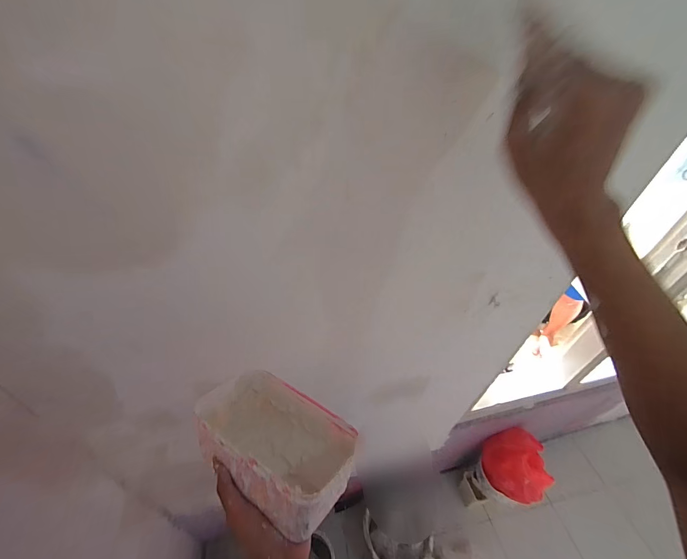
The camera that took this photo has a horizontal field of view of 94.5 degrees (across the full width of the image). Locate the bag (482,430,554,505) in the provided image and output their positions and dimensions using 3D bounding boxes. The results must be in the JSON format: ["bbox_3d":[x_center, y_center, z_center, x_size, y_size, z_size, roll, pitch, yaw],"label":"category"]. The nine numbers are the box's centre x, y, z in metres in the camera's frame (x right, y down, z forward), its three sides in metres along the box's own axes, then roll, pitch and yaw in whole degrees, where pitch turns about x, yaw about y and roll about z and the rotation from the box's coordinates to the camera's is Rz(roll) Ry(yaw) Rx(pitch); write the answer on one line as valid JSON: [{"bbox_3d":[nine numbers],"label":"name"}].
[{"bbox_3d":[0.653,0.691,1.170,0.203,0.156,0.212,-2,44,-8],"label":"bag"}]

